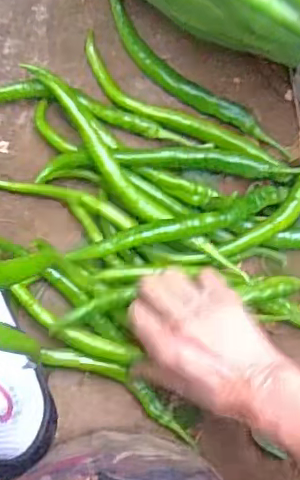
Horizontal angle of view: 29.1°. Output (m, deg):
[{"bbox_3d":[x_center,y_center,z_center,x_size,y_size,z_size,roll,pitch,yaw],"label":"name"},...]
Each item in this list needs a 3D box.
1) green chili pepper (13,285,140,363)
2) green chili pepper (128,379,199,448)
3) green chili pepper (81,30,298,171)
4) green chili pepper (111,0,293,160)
[{"bbox_3d":[-0.073,0.081,0.528,0.122,0.013,0.025,31,85,-1],"label":"green chili pepper"},{"bbox_3d":[0.010,0.164,0.543,0.016,0.009,0.087,-41,90,-5],"label":"green chili pepper"},{"bbox_3d":[0.025,-0.123,0.575,0.231,0.024,0.046,33,85,-1],"label":"green chili pepper"},{"bbox_3d":[0.039,-0.156,0.579,0.239,0.022,0.043,44,85,0],"label":"green chili pepper"}]

